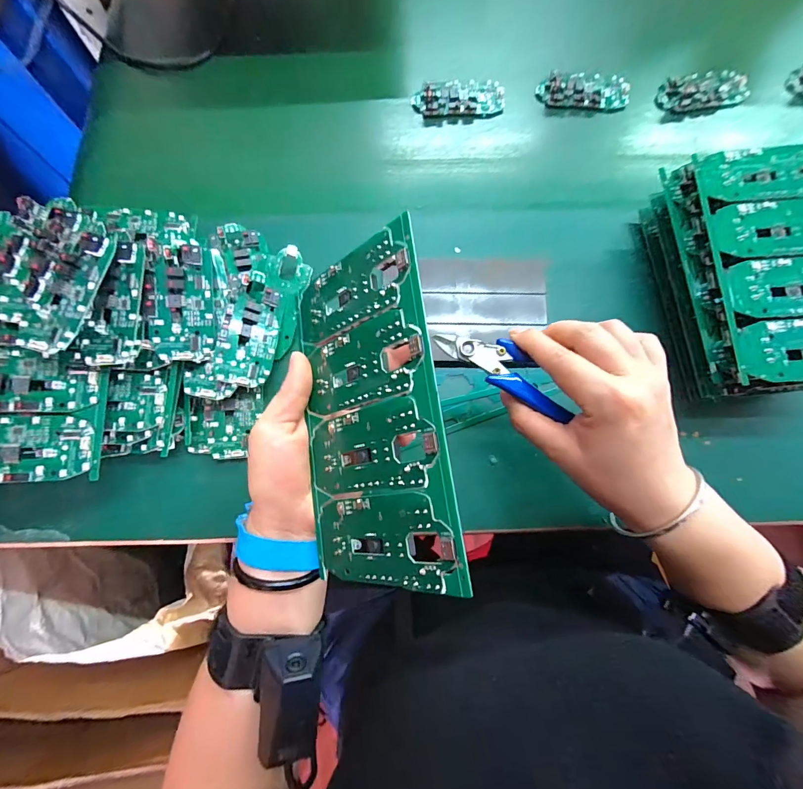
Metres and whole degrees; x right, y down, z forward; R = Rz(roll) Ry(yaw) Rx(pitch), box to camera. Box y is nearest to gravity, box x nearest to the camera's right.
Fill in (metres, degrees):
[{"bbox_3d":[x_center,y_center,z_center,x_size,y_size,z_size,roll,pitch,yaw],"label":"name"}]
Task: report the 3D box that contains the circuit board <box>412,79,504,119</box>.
[{"bbox_3d":[0.063,-0.326,0.421,0.100,0.013,0.043,-5,75,-2],"label":"circuit board"}]

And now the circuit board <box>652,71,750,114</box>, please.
[{"bbox_3d":[0.335,-0.335,0.424,0.099,0.016,0.043,-8,75,-2],"label":"circuit board"}]

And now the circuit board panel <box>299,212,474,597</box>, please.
[{"bbox_3d":[-0.021,0.007,0.216,0.103,0.004,0.186,-17,76,39],"label":"circuit board panel"}]

